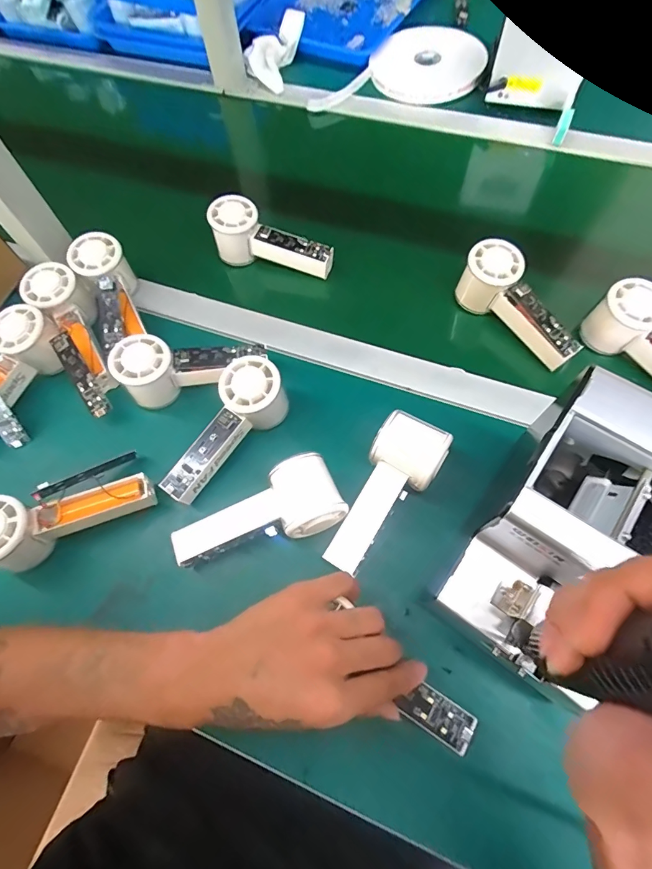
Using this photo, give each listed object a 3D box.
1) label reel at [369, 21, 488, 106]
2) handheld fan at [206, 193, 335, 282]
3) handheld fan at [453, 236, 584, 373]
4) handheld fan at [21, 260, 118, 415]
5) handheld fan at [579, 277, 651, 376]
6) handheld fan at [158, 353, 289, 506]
[{"bbox_3d":[0.165,-0.602,0.667,0.171,0.026,0.154,11,67,8],"label":"label reel"},{"bbox_3d":[-0.061,-0.233,0.496,0.140,0.066,0.045,12,68,8],"label":"handheld fan"},{"bbox_3d":[0.207,-0.136,0.438,0.055,0.059,0.149,-36,69,-12],"label":"handheld fan"},{"bbox_3d":[-0.259,-0.104,0.441,0.053,0.052,0.171,-31,68,-10],"label":"handheld fan"},{"bbox_3d":[0.333,-0.086,0.414,0.053,0.061,0.148,-37,70,-12],"label":"handheld fan"},{"bbox_3d":[-0.092,-0.002,0.399,0.054,0.054,0.147,36,87,17],"label":"handheld fan"}]

